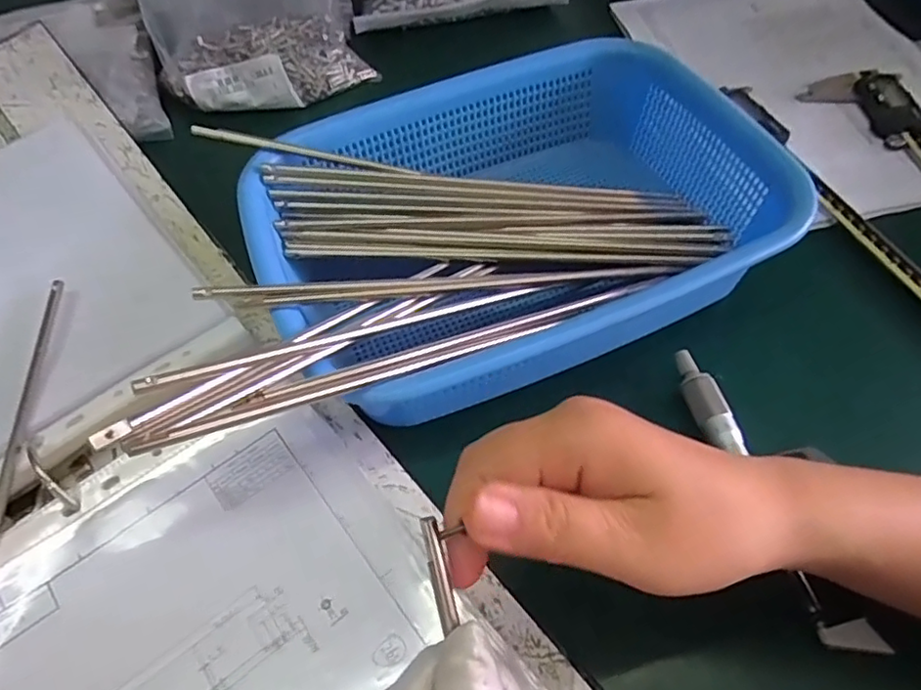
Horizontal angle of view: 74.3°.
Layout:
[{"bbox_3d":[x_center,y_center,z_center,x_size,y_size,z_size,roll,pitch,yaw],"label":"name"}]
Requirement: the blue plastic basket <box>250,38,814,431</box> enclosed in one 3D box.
[{"bbox_3d":[0.029,-0.070,0.369,0.286,0.087,0.198,-19,57,-11],"label":"blue plastic basket"}]

